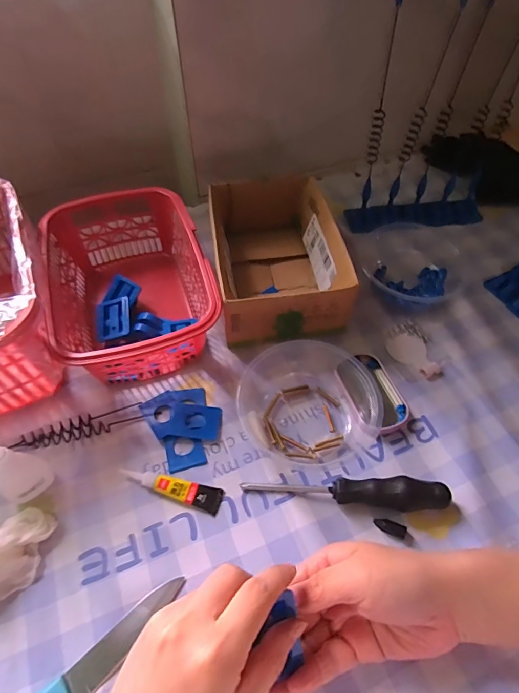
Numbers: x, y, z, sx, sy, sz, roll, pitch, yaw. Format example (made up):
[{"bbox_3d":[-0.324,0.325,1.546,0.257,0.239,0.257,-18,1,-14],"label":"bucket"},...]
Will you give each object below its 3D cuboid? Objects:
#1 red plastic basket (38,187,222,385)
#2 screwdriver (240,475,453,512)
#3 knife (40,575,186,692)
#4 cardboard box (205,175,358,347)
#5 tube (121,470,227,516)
[{"bbox_3d":[-0.128,-0.066,0.419,0.143,0.073,0.209,-16,57,-11],"label":"red plastic basket"},{"bbox_3d":[0.067,0.111,0.322,0.156,0.027,0.025,6,56,4],"label":"screwdriver"},{"bbox_3d":[-0.124,0.219,0.254,0.184,0.013,0.022,-38,64,-23],"label":"knife"},{"bbox_3d":[0.017,-0.098,0.445,0.124,0.066,0.190,-7,56,-6],"label":"cardboard box"},{"bbox_3d":[-0.071,0.111,0.333,0.085,0.012,0.020,17,57,11],"label":"tube"}]

